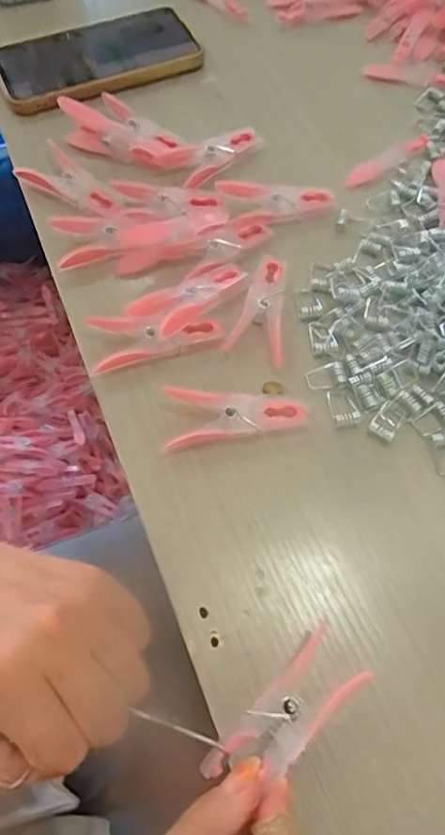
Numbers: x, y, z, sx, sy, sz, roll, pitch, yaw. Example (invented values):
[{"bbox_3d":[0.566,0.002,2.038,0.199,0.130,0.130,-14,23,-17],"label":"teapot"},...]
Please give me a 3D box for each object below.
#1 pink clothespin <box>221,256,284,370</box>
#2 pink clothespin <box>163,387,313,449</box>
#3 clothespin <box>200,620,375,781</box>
[{"bbox_3d":[0.026,-0.068,0.345,0.033,0.013,0.074,13,66,6],"label":"pink clothespin"},{"bbox_3d":[0.008,0.000,0.312,0.075,0.014,0.029,-1,65,0],"label":"pink clothespin"},{"bbox_3d":[0.025,0.122,0.237,0.075,0.017,0.030,-31,69,-15],"label":"clothespin"}]

